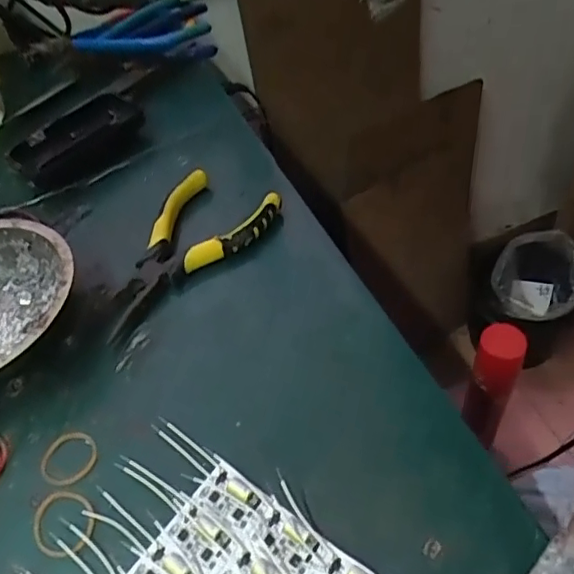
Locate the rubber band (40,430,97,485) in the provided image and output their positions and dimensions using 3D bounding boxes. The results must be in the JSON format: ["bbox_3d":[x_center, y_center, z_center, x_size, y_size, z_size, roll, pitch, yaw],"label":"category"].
[{"bbox_3d":[-0.117,0.091,0.300,0.031,0.004,0.029,-3,49,4],"label":"rubber band"}]

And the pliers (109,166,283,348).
[{"bbox_3d":[-0.073,-0.025,0.379,0.072,0.020,0.136,27,57,26],"label":"pliers"}]

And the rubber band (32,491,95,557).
[{"bbox_3d":[-0.110,0.116,0.277,0.034,0.004,0.030,10,54,23],"label":"rubber band"}]

